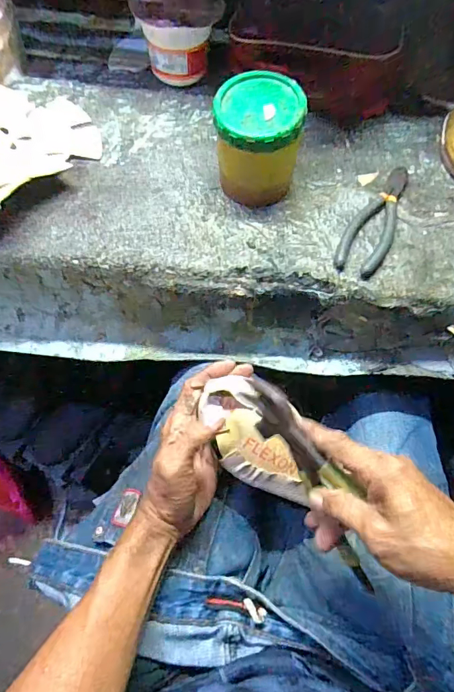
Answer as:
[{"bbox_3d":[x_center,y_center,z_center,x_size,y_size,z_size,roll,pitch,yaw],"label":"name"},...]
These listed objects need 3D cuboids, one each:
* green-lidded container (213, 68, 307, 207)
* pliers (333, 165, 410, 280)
[{"bbox_3d":[0.033,-0.220,0.484,0.095,0.108,0.096,3,64,-1],"label":"green-lidded container"},{"bbox_3d":[0.172,-0.148,0.503,0.049,0.013,0.167,26,65,10],"label":"pliers"}]

